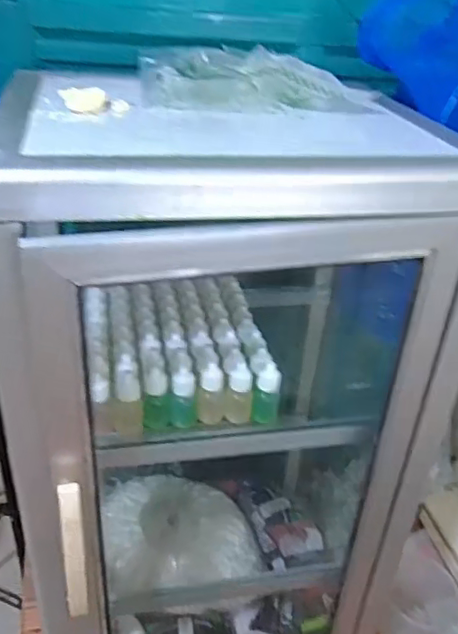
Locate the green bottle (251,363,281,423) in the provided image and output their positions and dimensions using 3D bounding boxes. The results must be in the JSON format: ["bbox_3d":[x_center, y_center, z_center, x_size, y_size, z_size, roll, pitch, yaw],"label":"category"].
[{"bbox_3d":[0.032,0.065,0.496,0.023,0.050,0.019,8,34,4],"label":"green bottle"}]

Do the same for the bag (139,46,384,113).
[{"bbox_3d":[0.020,-0.220,0.532,0.195,0.035,0.136,-1,35,-10],"label":"bag"}]

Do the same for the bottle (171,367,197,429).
[{"bbox_3d":[-0.037,0.070,0.492,0.021,0.057,0.016,3,34,-4],"label":"bottle"}]

